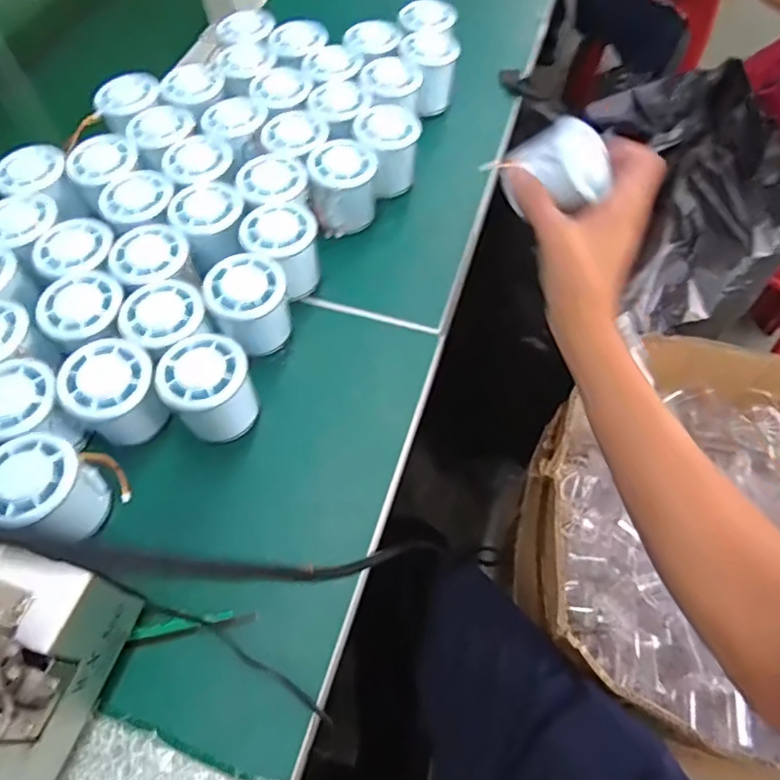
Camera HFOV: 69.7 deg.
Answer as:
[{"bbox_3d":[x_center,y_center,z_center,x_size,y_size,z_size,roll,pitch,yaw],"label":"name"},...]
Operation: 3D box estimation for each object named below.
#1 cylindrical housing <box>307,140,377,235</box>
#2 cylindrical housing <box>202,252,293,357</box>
[{"bbox_3d":[-0.039,-0.179,0.491,0.053,0.058,0.053,-1,61,1],"label":"cylindrical housing"},{"bbox_3d":[-0.104,-0.062,0.425,0.056,0.055,0.055,-1,61,1],"label":"cylindrical housing"}]

